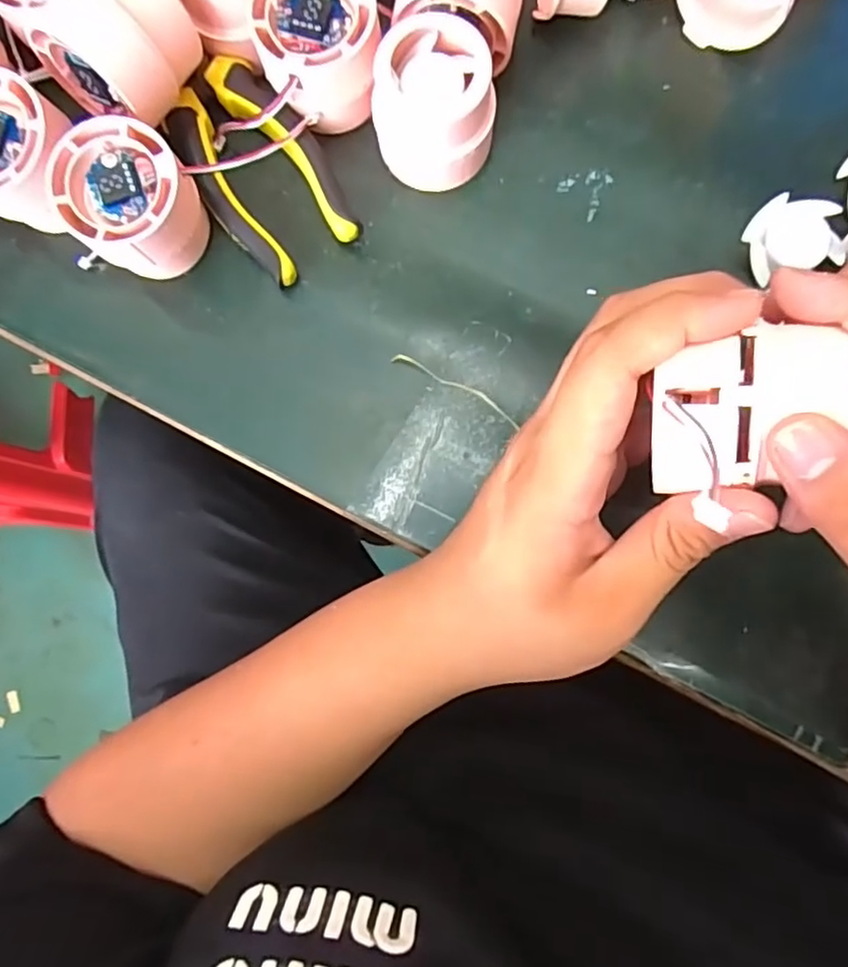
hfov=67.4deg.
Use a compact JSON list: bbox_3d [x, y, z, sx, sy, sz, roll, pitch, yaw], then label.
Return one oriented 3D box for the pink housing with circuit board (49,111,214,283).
[{"bbox_3d":[-0.125,-0.121,0.282,0.050,0.053,0.051,0,86,3],"label":"pink housing with circuit board"}]

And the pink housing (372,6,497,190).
[{"bbox_3d":[0.005,-0.166,0.281,0.050,0.048,0.056,3,86,4],"label":"pink housing"}]

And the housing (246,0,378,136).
[{"bbox_3d":[-0.045,-0.194,0.285,0.051,0.049,0.053,0,86,3],"label":"housing"}]

